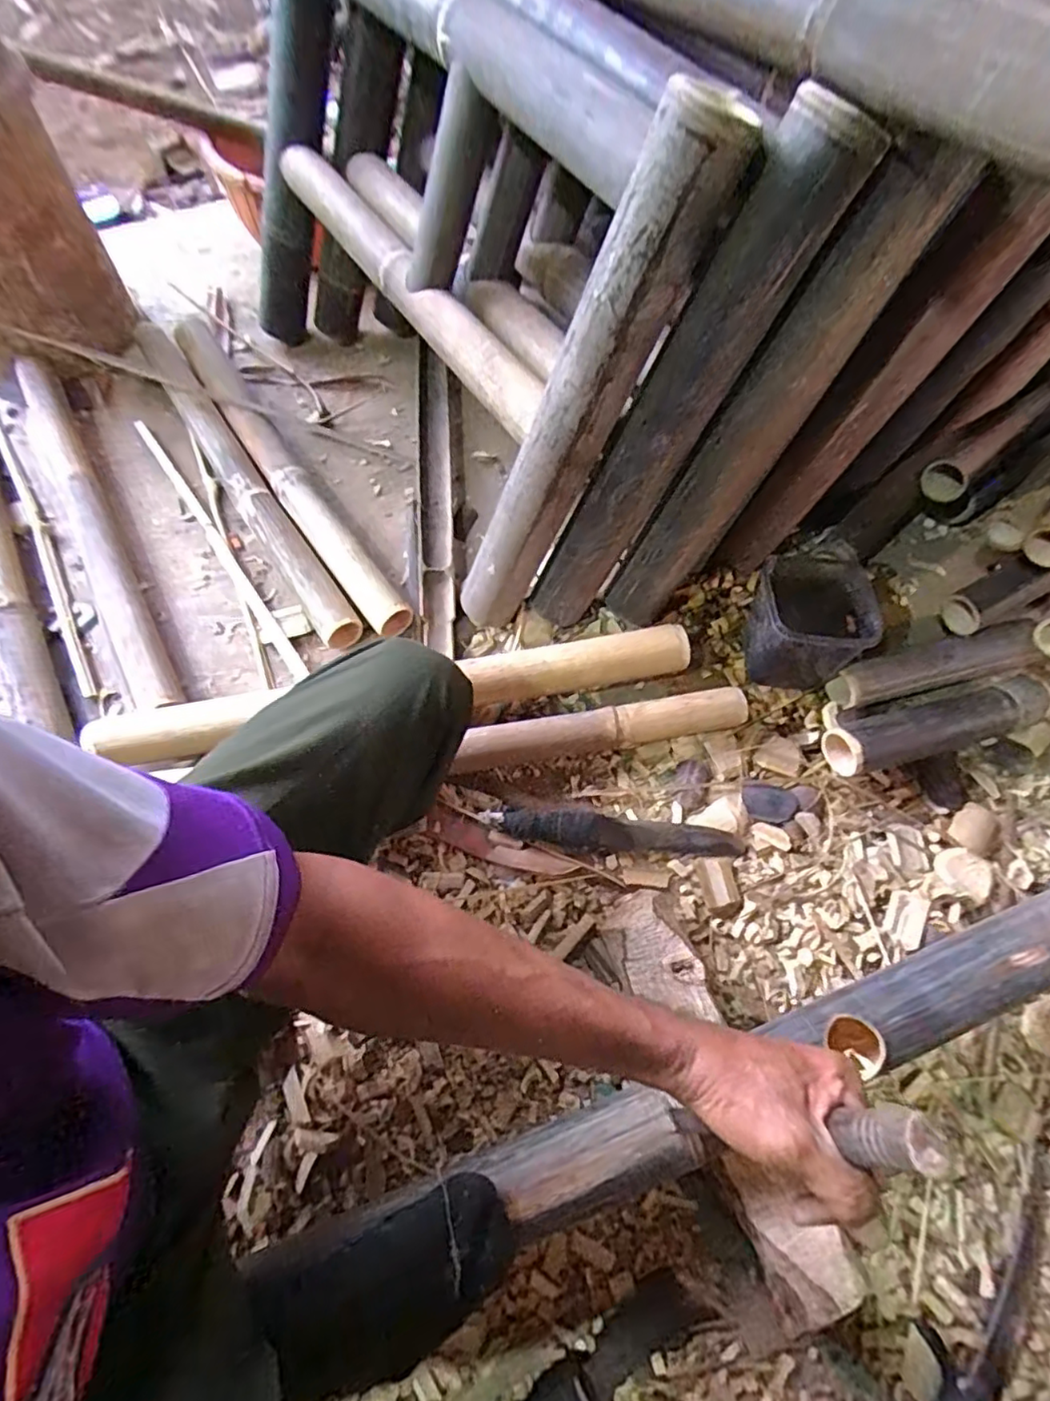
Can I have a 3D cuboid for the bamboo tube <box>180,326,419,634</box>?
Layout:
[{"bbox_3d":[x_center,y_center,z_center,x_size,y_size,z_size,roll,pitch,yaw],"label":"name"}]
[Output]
[{"bbox_3d":[-0.349,-0.340,0.861,0.060,0.048,0.667,-32,70,-14],"label":"bamboo tube"}]

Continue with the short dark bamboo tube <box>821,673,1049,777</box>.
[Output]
[{"bbox_3d":[0.471,0.029,0.693,0.272,0.066,0.053,-14,67,-7],"label":"short dark bamboo tube"}]

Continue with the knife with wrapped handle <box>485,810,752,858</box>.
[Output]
[{"bbox_3d":[0.096,0.143,0.664,0.276,0.021,0.038,4,66,1],"label":"knife with wrapped handle"}]

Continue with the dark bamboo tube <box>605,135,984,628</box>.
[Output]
[{"bbox_3d":[0.220,-0.251,0.605,0.081,0.472,0.057,-22,66,-37],"label":"dark bamboo tube"}]

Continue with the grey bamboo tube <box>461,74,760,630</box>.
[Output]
[{"bbox_3d":[0.039,-0.259,0.595,0.066,0.502,0.060,-18,65,-37],"label":"grey bamboo tube"}]

